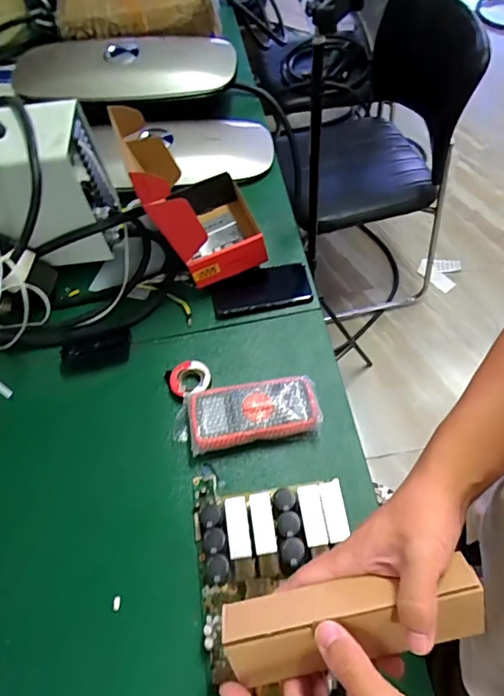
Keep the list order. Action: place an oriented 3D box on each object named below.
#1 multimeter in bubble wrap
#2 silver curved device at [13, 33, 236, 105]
[{"bbox_3d":[0.001,0.092,0.698,0.184,0.040,0.087,-11,59,-2],"label":"multimeter in bubble wrap"},{"bbox_3d":[-0.266,-0.583,1.013,0.463,0.095,0.112,-4,59,2],"label":"silver curved device"}]

